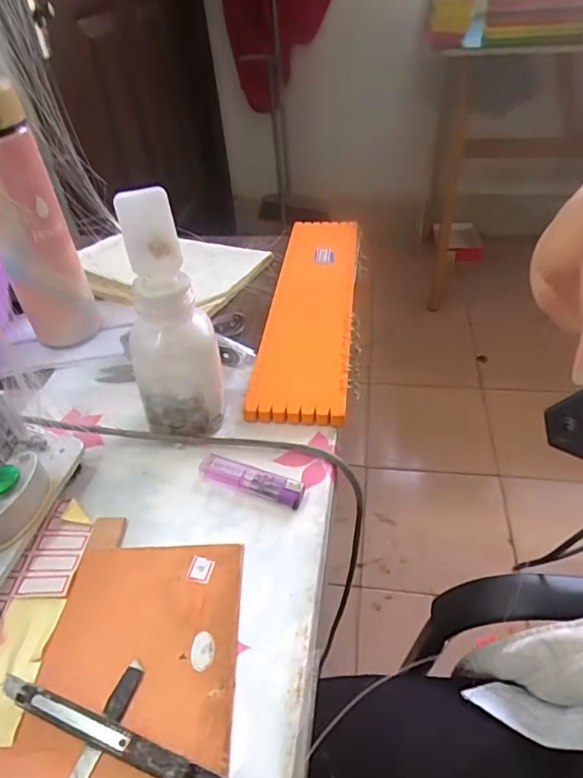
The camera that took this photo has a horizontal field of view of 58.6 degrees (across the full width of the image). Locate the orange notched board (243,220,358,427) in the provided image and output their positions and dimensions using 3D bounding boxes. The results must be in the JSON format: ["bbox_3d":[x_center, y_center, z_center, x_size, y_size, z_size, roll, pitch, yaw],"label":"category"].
[{"bbox_3d":[0.021,-0.089,0.529,0.082,0.014,0.339,3,43,7],"label":"orange notched board"}]

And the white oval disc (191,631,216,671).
[{"bbox_3d":[-0.048,0.141,0.281,0.013,0.004,0.019,-3,42,0],"label":"white oval disc"}]

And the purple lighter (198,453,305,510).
[{"bbox_3d":[-0.029,0.062,0.364,0.079,0.007,0.019,16,46,20],"label":"purple lighter"}]

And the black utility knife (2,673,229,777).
[{"bbox_3d":[-0.084,0.167,0.248,0.137,0.009,0.012,13,45,17],"label":"black utility knife"}]

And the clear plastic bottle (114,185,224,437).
[{"bbox_3d":[-0.087,-0.041,0.362,0.066,0.172,0.055,-15,44,-13],"label":"clear plastic bottle"}]

